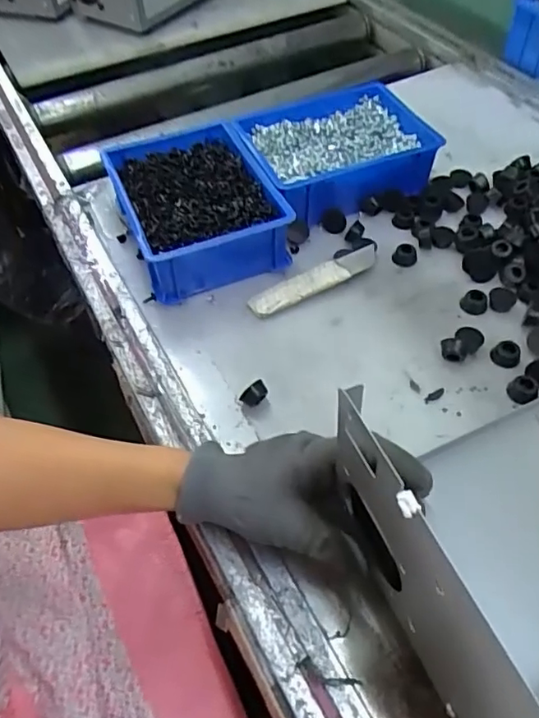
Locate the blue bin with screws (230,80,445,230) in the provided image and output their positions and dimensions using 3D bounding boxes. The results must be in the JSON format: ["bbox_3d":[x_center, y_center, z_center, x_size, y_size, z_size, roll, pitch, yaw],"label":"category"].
[{"bbox_3d":[0.074,-0.234,0.643,0.194,0.063,0.162,-17,53,-11],"label":"blue bin with screws"}]

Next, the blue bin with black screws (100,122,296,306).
[{"bbox_3d":[-0.078,-0.162,0.590,0.142,0.067,0.203,-20,53,-12],"label":"blue bin with black screws"}]

